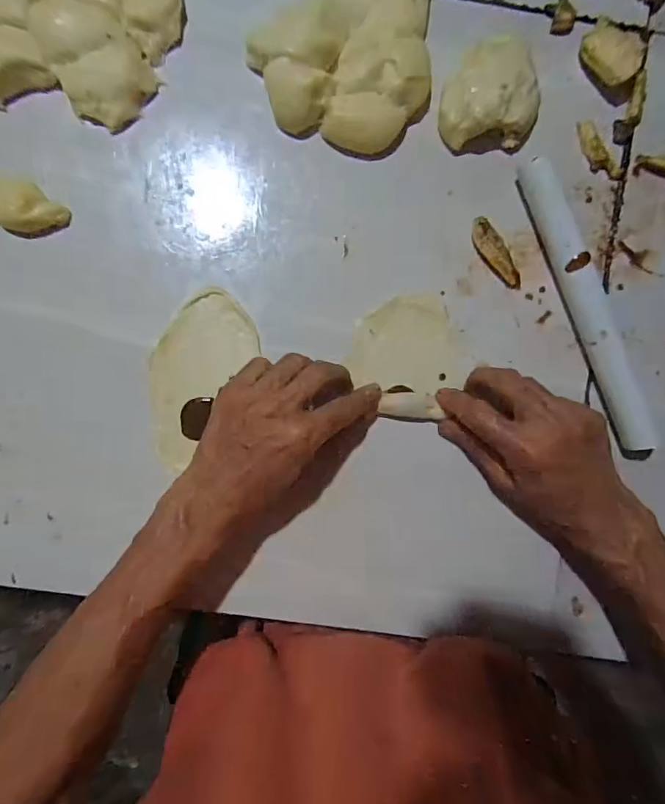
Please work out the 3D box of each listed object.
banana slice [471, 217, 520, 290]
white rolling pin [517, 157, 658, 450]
[{"bbox_3d":[0.126,-0.113,0.362,0.019,0.011,0.060,-36,93,-1],"label":"banana slice"},{"bbox_3d":[0.194,-0.073,0.357,0.026,0.028,0.227,-24,93,-1],"label":"white rolling pin"}]

